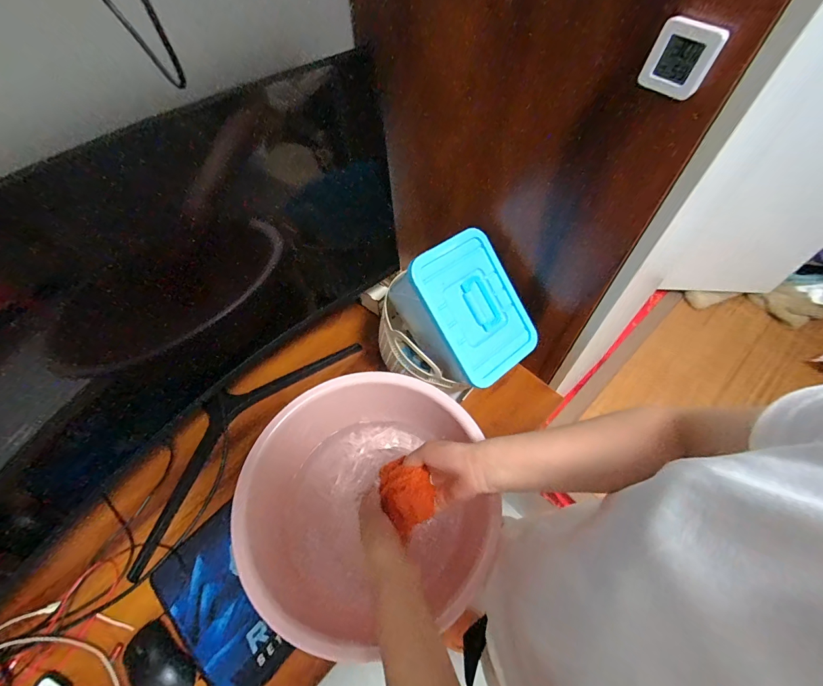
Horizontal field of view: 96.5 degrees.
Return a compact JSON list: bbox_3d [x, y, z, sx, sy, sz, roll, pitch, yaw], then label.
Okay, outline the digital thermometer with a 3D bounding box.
[{"bbox_3d":[0.215,-0.226,0.293,0.047,0.049,0.009,40,65,23],"label":"digital thermometer"}]

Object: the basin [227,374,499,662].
[{"bbox_3d":[-0.074,0.234,0.544,0.310,0.161,0.356,4,57,3],"label":"basin"}]

